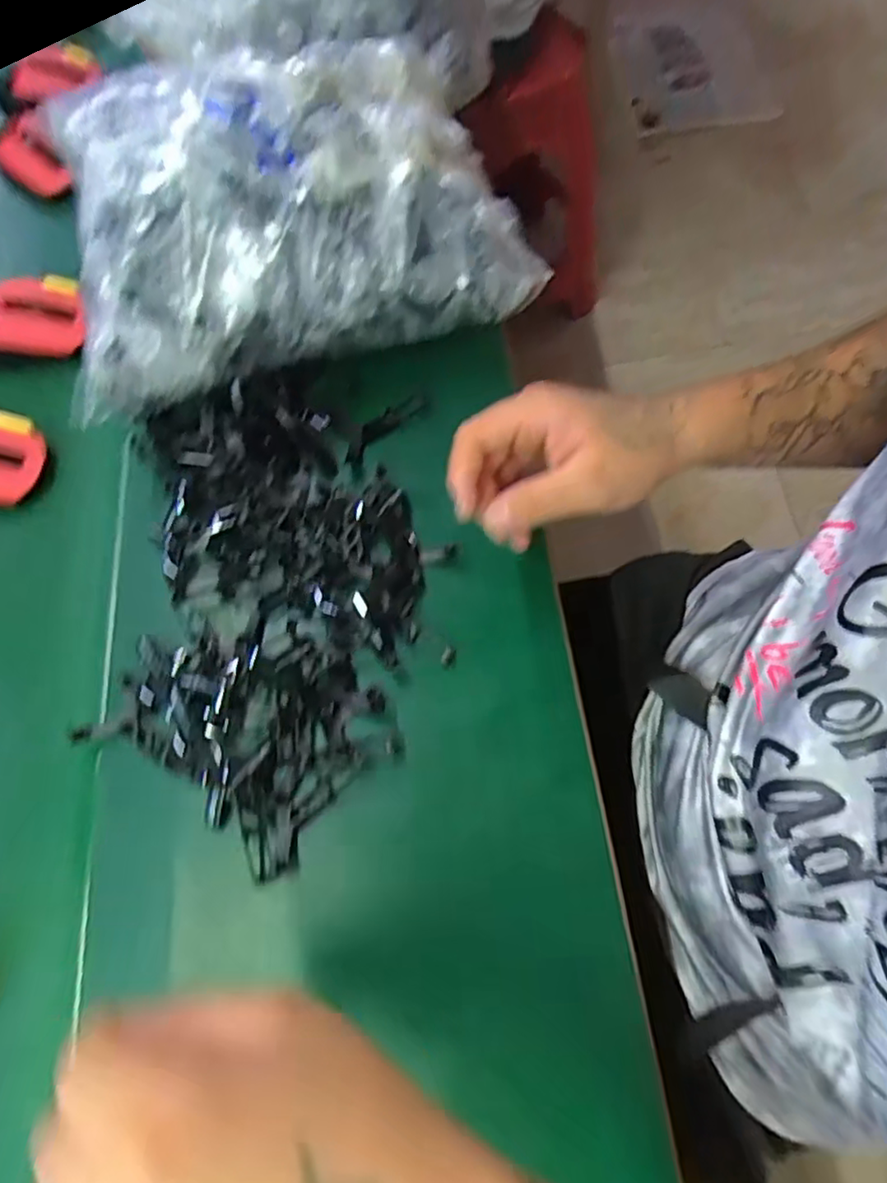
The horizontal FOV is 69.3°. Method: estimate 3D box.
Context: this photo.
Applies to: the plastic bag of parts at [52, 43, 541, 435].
[{"bbox_3d":[-0.113,-0.261,0.440,0.322,0.126,0.179,-21,67,-4],"label":"plastic bag of parts"}]

